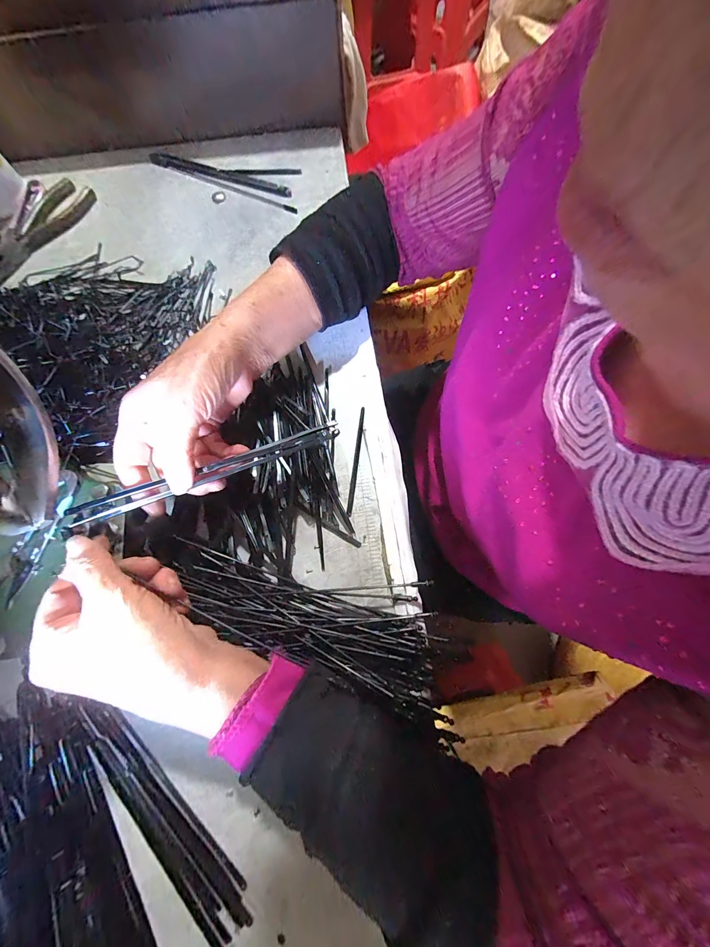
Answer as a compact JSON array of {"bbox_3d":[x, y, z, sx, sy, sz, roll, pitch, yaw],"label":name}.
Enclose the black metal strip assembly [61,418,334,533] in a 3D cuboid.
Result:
[{"bbox_3d":[-0.099,-0.001,0.229,0.183,0.006,0.013,-21,74,-9],"label":"black metal strip assembly"}]

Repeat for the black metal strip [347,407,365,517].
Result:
[{"bbox_3d":[0.002,-0.013,0.288,0.004,0.004,0.100,7,73,1],"label":"black metal strip"}]

